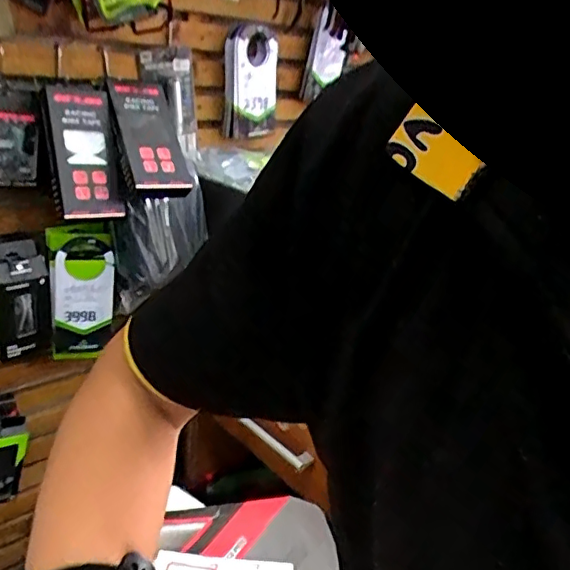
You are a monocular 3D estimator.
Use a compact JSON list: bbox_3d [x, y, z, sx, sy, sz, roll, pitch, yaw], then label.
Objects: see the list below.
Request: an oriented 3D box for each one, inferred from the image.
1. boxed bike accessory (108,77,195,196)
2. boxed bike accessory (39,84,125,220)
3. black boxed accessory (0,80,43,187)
[{"bbox_3d":[-0.215,-0.238,0.903,0.103,0.050,0.229,-6,62,-29],"label":"boxed bike accessory"},{"bbox_3d":[-0.306,-0.206,0.850,0.096,0.208,0.043,-8,-4,-32],"label":"boxed bike accessory"},{"bbox_3d":[-0.410,-0.223,0.821,0.043,0.151,0.097,10,13,37],"label":"black boxed accessory"}]

